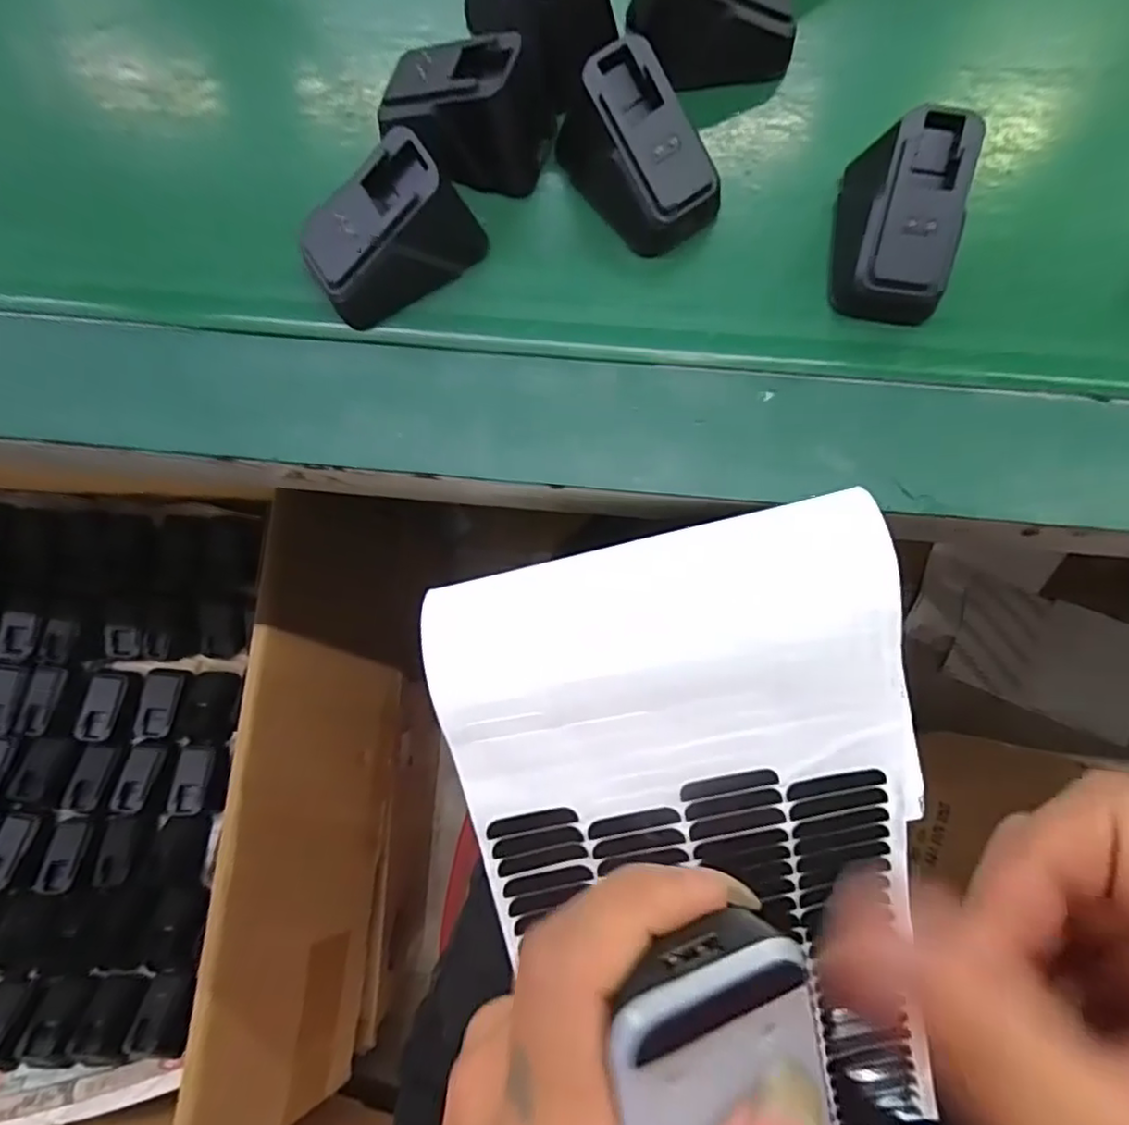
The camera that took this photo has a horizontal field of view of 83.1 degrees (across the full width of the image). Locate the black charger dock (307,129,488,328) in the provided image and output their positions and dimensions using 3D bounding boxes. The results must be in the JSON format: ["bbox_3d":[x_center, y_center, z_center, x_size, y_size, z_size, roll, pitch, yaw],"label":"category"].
[{"bbox_3d":[-0.066,-0.126,0.245,0.068,0.036,0.042,-37,81,-5],"label":"black charger dock"}]

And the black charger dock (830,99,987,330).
[{"bbox_3d":[0.130,-0.134,0.246,0.038,0.042,0.063,6,80,2],"label":"black charger dock"}]

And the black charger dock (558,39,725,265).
[{"bbox_3d":[0.029,-0.164,0.253,0.043,0.042,0.063,-34,81,-4],"label":"black charger dock"}]

